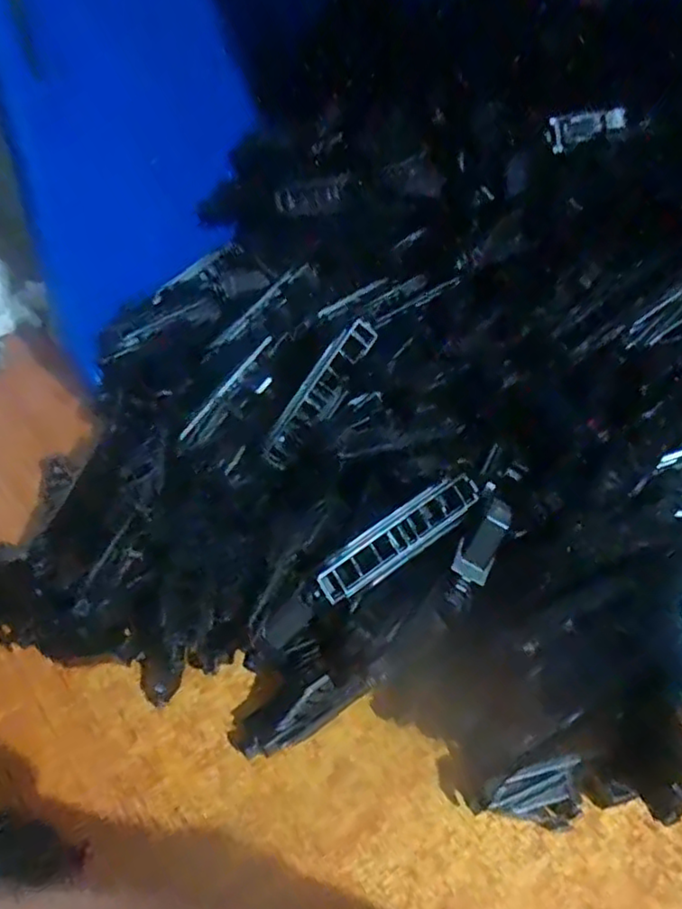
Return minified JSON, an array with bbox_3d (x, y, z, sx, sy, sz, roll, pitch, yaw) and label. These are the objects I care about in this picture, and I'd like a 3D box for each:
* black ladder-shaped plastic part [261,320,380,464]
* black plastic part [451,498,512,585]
[{"bbox_3d":[-0.010,-0.027,0.286,0.014,0.012,0.074,32,88,30],"label":"black ladder-shaped plastic part"},{"bbox_3d":[0.058,0.034,0.255,0.016,0.004,0.034,31,87,-7],"label":"black plastic part"}]

